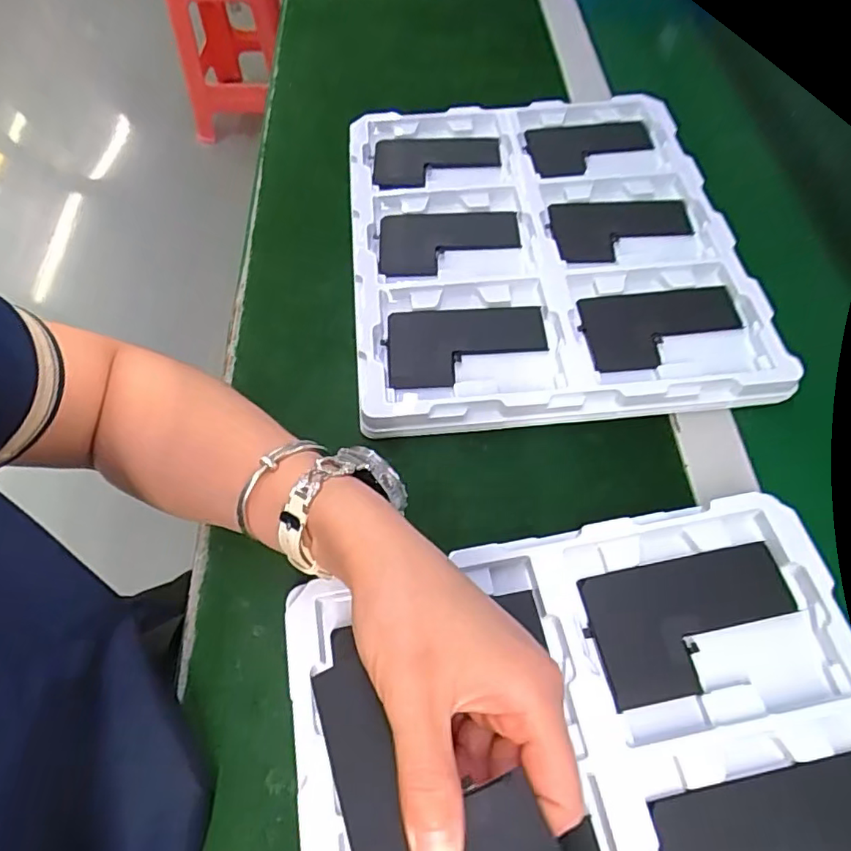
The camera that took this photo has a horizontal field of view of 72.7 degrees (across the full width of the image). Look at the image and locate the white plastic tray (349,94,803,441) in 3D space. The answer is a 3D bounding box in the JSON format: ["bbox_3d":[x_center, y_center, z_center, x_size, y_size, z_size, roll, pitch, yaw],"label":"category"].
[{"bbox_3d":[0.081,-0.143,0.438,0.265,0.025,0.307,-6,61,-1],"label":"white plastic tray"}]

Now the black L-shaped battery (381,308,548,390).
[{"bbox_3d":[0.028,-0.053,0.390,0.106,0.005,0.064,-2,60,0],"label":"black L-shaped battery"}]

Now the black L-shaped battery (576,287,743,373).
[{"bbox_3d":[0.162,-0.067,0.394,0.107,0.006,0.063,-5,60,-2],"label":"black L-shaped battery"}]

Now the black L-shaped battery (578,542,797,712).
[{"bbox_3d":[0.138,0.101,0.297,0.106,0.006,0.064,-10,60,-5],"label":"black L-shaped battery"}]

